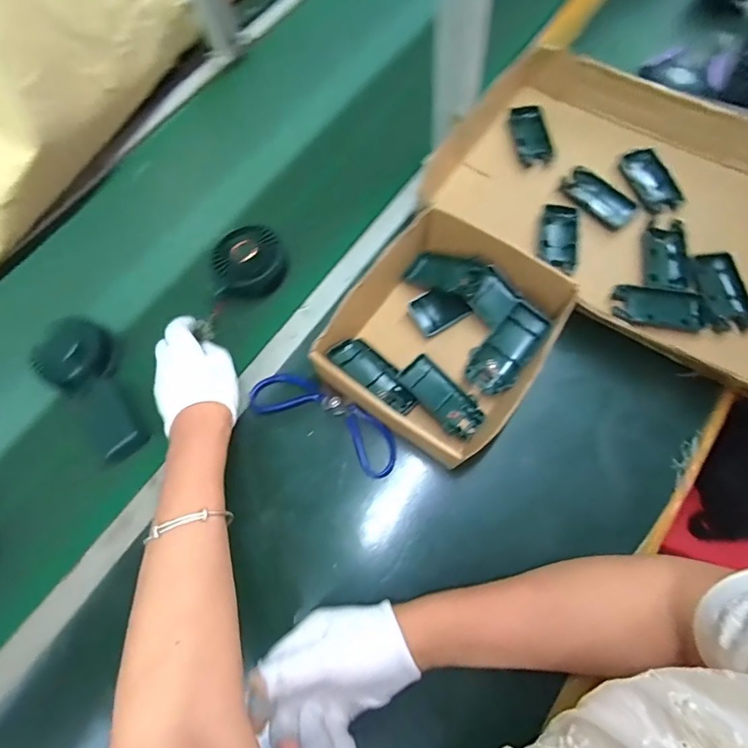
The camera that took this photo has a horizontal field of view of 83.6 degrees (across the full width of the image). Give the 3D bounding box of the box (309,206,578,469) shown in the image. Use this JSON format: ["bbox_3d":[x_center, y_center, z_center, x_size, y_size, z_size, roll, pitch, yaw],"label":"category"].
[{"bbox_3d":[0.073,-0.042,0.433,0.186,0.072,0.226,37,77,18],"label":"box"}]

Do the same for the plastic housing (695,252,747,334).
[{"bbox_3d":[0.378,-0.090,0.453,0.044,0.015,0.091,-11,68,3],"label":"plastic housing"}]

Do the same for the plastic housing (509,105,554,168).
[{"bbox_3d":[0.204,-0.311,0.547,0.045,0.014,0.092,-7,68,4],"label":"plastic housing"}]

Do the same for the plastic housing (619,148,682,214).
[{"bbox_3d":[0.337,-0.235,0.506,0.040,0.014,0.088,-11,68,2],"label":"plastic housing"}]

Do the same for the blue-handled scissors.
[{"bbox_3d":[-0.053,0.047,0.442,0.173,0.007,0.054,25,73,15],"label":"blue-handled scissors"}]

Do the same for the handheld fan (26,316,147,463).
[{"bbox_3d":[-0.312,0.013,0.469,0.074,0.045,0.170,-39,69,-9],"label":"handheld fan"}]

